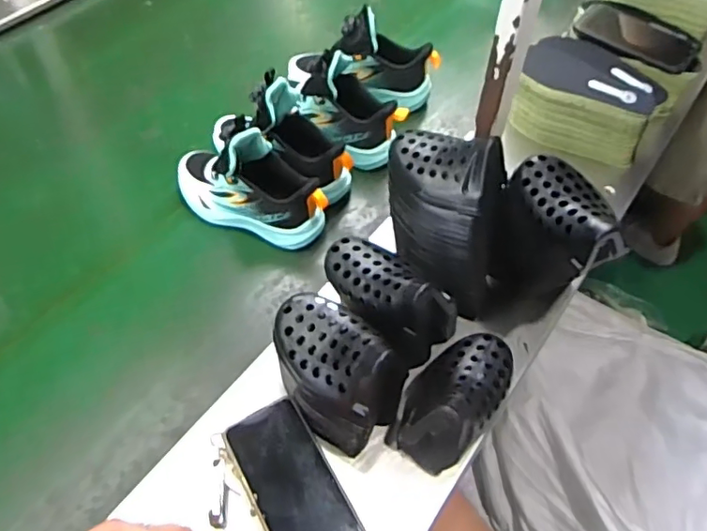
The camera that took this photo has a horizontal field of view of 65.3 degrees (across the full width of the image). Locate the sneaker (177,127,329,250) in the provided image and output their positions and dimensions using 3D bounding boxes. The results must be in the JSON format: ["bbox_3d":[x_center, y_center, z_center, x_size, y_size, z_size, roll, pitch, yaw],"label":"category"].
[{"bbox_3d":[-0.132,-0.101,0.681,0.208,0.135,0.073,19,56,11],"label":"sneaker"}]

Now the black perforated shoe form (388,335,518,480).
[{"bbox_3d":[0.098,0.119,0.526,0.080,0.092,0.130,31,60,19],"label":"black perforated shoe form"}]

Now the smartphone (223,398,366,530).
[{"bbox_3d":[-0.052,0.201,0.496,0.074,0.010,0.153,-24,66,-22],"label":"smartphone"}]

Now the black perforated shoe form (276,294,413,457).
[{"bbox_3d":[-0.019,0.094,0.505,0.086,0.115,0.130,-20,58,-16],"label":"black perforated shoe form"}]

